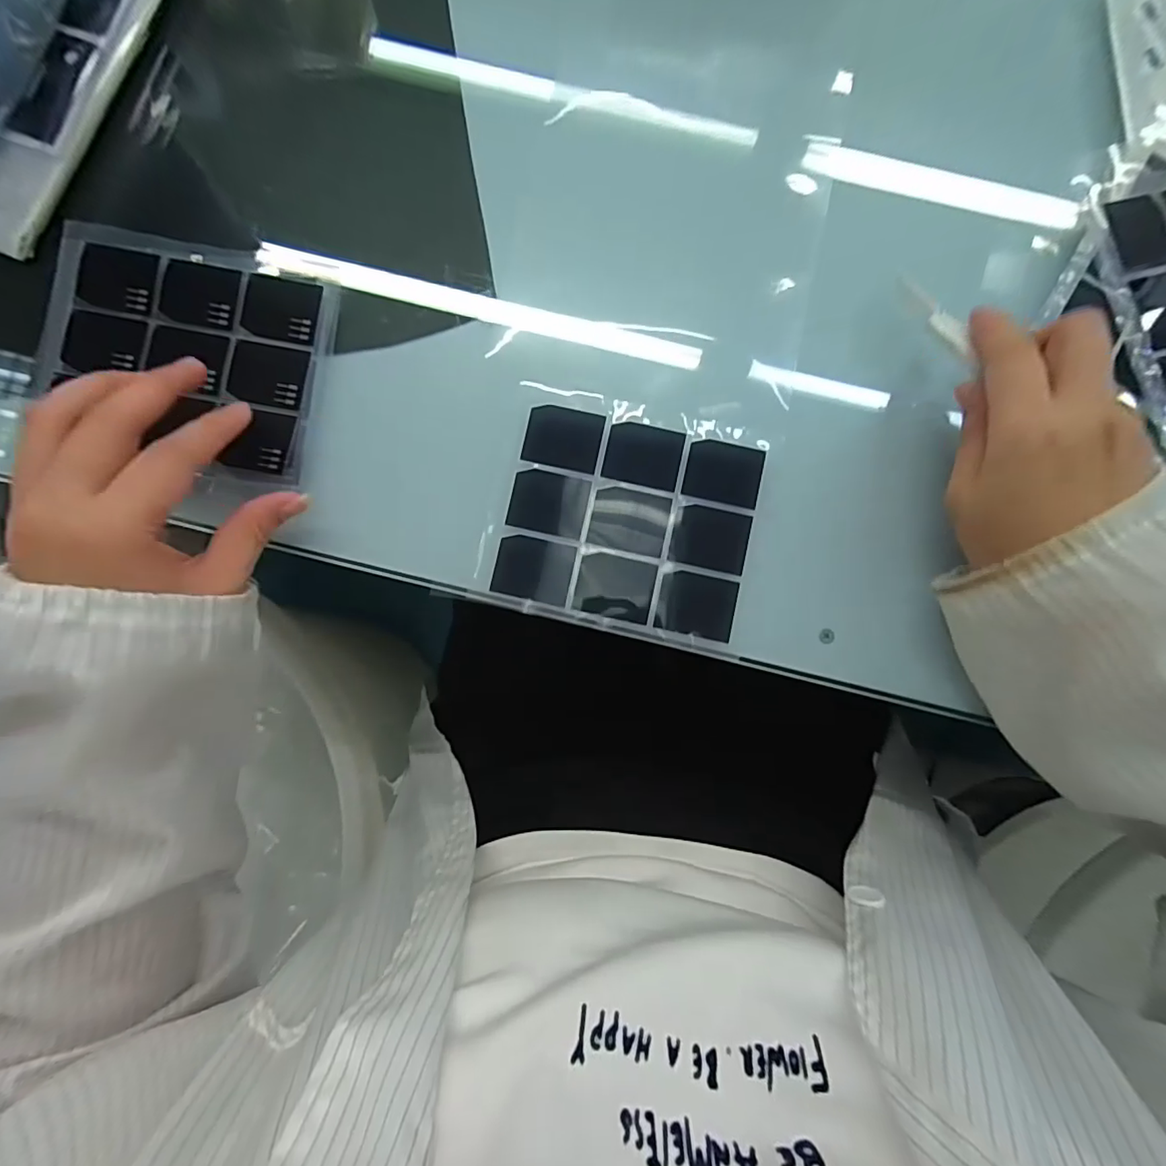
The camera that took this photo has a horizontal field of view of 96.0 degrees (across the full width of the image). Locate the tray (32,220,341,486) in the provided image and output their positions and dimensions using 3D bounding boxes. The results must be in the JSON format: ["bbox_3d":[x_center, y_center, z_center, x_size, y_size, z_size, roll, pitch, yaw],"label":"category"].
[{"bbox_3d":[-0.206,-0.120,0.270,0.141,0.013,0.117,9,86,-2],"label":"tray"}]

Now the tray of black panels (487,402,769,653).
[{"bbox_3d":[0.024,-0.031,0.277,0.127,0.007,0.108,12,84,0],"label":"tray of black panels"}]

